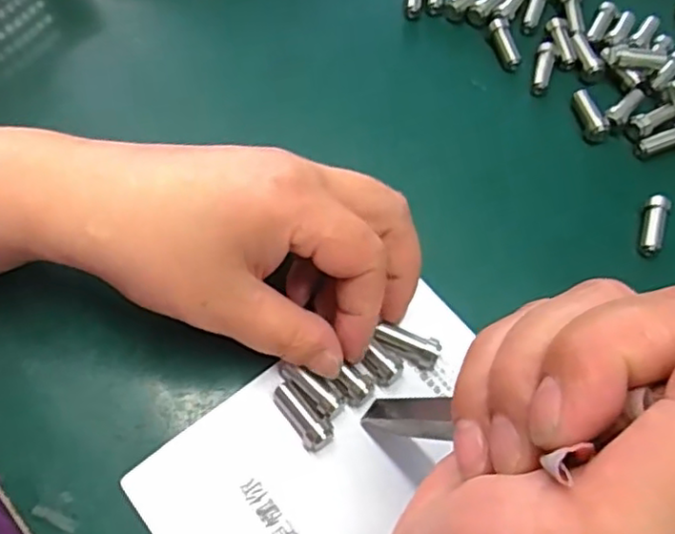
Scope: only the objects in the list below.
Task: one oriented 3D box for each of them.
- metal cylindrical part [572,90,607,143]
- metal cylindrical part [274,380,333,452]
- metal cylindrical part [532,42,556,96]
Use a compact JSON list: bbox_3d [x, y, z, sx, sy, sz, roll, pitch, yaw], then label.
[{"bbox_3d":[0.120,-0.073,0.320,0.009,0.006,0.027,-11,64,-7],"label":"metal cylindrical part"},{"bbox_3d":[-0.014,0.055,0.249,0.010,0.010,0.027,-38,70,-18],"label":"metal cylindrical part"},{"bbox_3d":[0.102,-0.098,0.332,0.009,0.007,0.028,12,64,5],"label":"metal cylindrical part"}]

